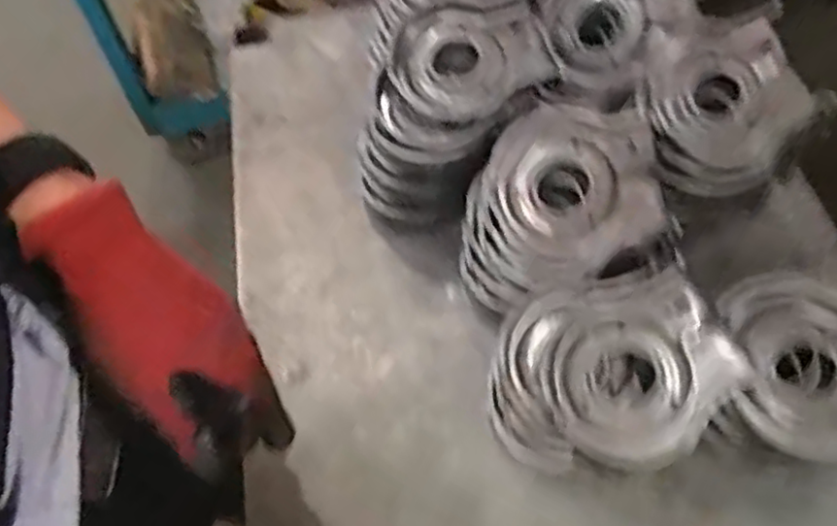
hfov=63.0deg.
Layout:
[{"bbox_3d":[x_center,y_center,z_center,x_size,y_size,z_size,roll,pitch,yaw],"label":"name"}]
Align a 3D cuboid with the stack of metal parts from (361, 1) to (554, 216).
[{"bbox_3d":[0.031,-0.125,0.578,0.124,0.129,0.169,26,63,18],"label":"stack of metal parts"}]

